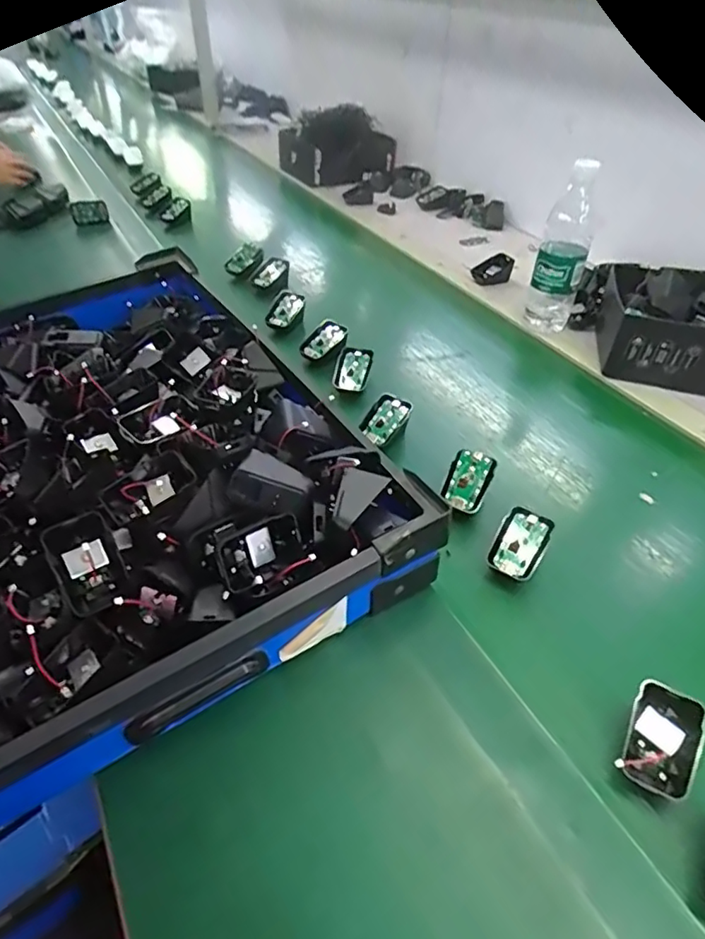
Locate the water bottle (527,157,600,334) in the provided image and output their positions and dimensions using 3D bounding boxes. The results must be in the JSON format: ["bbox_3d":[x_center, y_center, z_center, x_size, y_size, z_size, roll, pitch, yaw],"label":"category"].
[{"bbox_3d":[0.296,-0.298,0.791,0.067,0.229,0.055,16,45,14],"label":"water bottle"}]

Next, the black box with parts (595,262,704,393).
[{"bbox_3d":[0.475,-0.180,0.767,0.244,0.110,0.177,12,45,10],"label":"black box with parts"}]

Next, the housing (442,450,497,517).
[{"bbox_3d":[0.117,0.012,0.565,0.042,0.013,0.068,22,73,9],"label":"housing"}]

